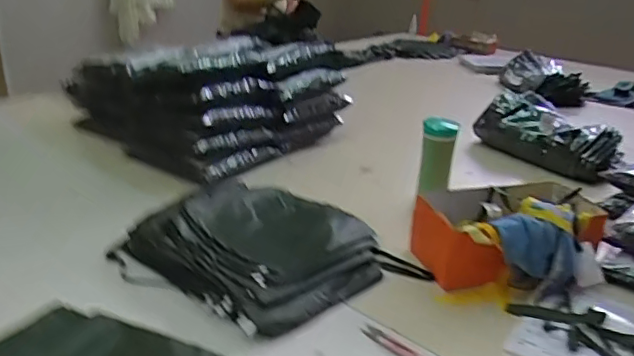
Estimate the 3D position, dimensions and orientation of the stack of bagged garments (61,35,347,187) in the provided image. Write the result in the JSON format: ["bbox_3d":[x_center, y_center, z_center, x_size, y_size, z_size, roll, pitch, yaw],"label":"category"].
[{"bbox_3d":[-0.301,-0.259,1.512,0.589,0.216,0.485,22,31,37],"label":"stack of bagged garments"}]

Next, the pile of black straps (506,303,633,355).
[{"bbox_3d":[0.417,0.237,0.857,0.110,0.019,0.215,-13,29,-31],"label":"pile of black straps"}]

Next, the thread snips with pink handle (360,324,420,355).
[{"bbox_3d":[0.107,0.241,0.810,0.026,0.007,0.099,-18,31,-38],"label":"thread snips with pink handle"}]

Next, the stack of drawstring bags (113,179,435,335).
[{"bbox_3d":[-0.106,0.120,0.996,0.383,0.051,0.452,-20,33,-41],"label":"stack of drawstring bags"}]

